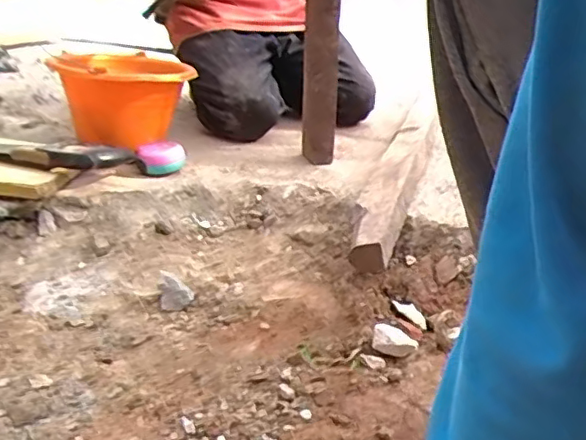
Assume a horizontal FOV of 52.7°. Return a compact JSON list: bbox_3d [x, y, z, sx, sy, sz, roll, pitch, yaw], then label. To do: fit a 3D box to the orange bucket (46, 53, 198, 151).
[{"bbox_3d":[-0.317,-0.233,1.155,0.226,0.174,0.249,3,32,-2],"label":"orange bucket"}]

